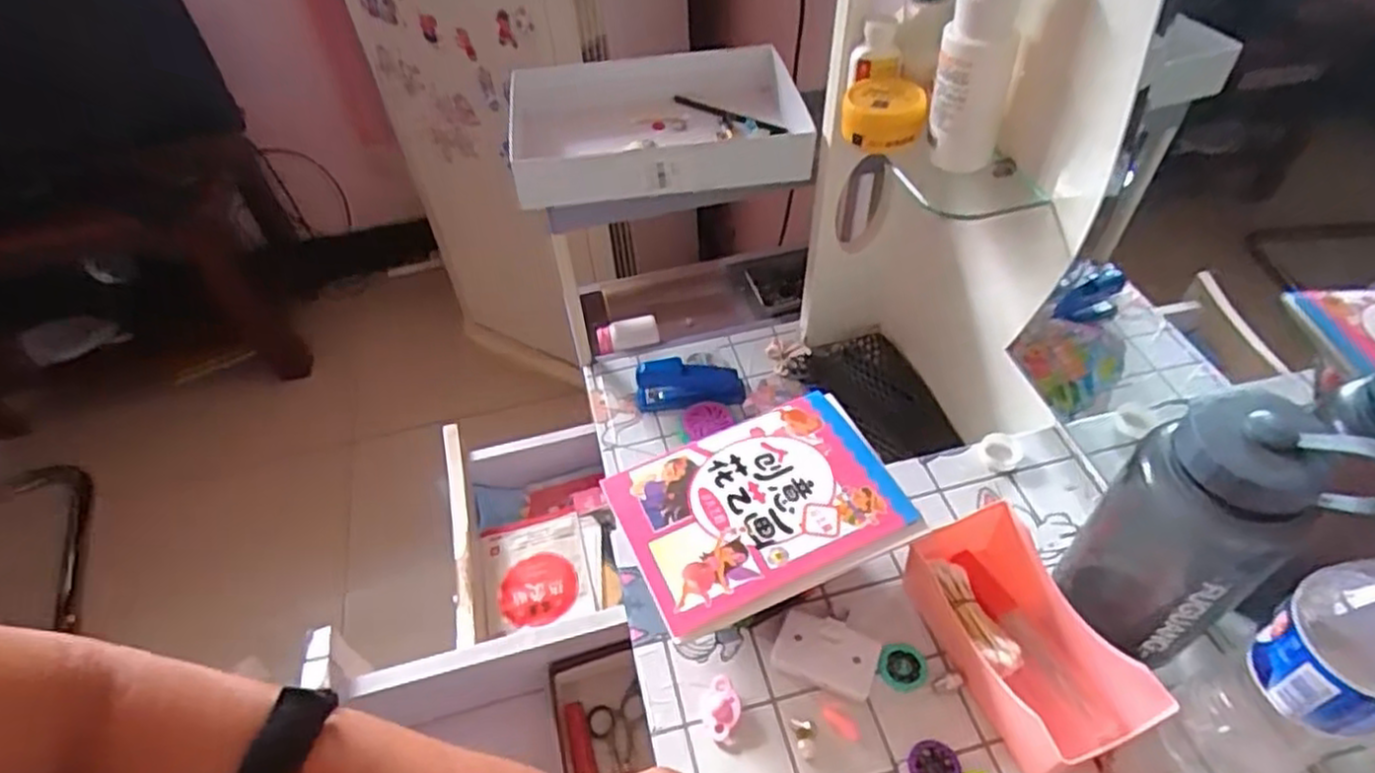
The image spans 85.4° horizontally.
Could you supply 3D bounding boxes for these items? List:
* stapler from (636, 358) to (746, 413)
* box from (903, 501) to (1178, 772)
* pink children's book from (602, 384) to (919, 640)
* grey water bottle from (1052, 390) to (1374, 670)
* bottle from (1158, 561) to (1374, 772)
[{"bbox_3d":[0.002,0.000,0.870,0.129,0.051,0.039,-2,48,2],"label":"stapler"},{"bbox_3d":[0.212,0.161,0.476,0.098,0.052,0.154,-18,50,-12],"label":"box"},{"bbox_3d":[0.050,0.079,0.500,0.180,0.010,0.131,-20,50,-14],"label":"pink children's book"},{"bbox_3d":[0.291,0.086,0.432,0.076,0.209,0.091,-17,50,-11],"label":"grey water bottle"},{"bbox_3d":[0.311,0.149,0.377,0.061,0.216,0.066,-20,50,-14],"label":"bottle"}]

